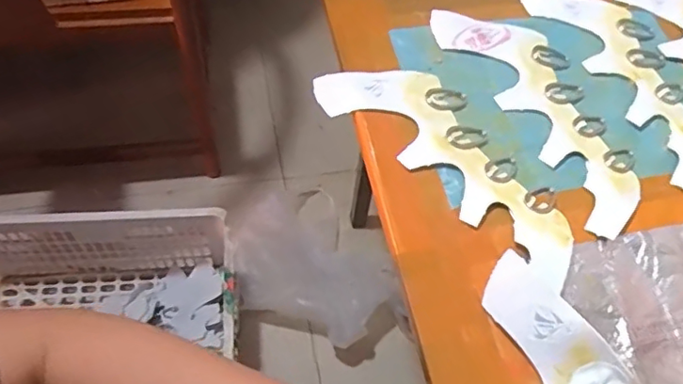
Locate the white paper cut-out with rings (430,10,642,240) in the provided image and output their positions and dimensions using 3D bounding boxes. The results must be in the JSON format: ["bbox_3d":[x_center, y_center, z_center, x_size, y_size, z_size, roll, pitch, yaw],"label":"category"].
[{"bbox_3d":[0.158,-0.069,0.450,0.083,0.004,0.223,-20,63,-15],"label":"white paper cut-out with rings"}]

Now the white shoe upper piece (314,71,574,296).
[{"bbox_3d":[0.084,-0.033,0.418,0.081,0.010,0.222,-39,69,-24],"label":"white shoe upper piece"}]

